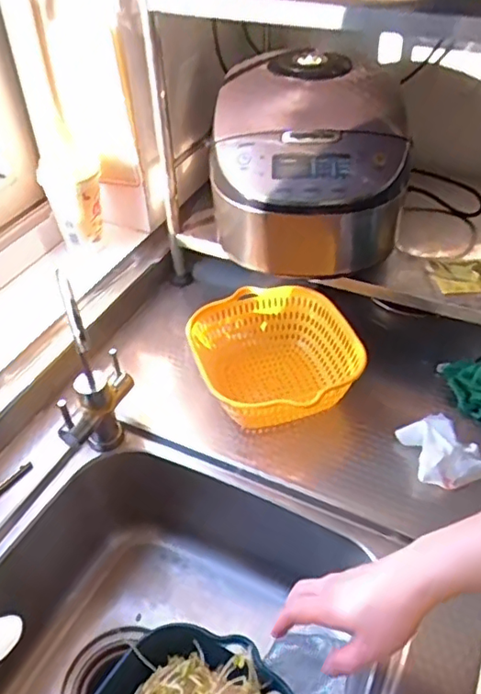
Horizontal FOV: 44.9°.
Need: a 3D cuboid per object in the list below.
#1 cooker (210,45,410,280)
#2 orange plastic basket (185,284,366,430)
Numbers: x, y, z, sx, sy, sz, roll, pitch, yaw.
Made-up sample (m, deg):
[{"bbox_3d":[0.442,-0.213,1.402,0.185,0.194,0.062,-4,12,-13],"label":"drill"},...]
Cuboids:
[{"bbox_3d":[0.089,-0.241,0.770,0.242,0.191,0.257,-1,44,1],"label":"cooker"},{"bbox_3d":[0.041,0.019,0.745,0.188,0.085,0.202,-14,45,-14],"label":"orange plastic basket"}]

